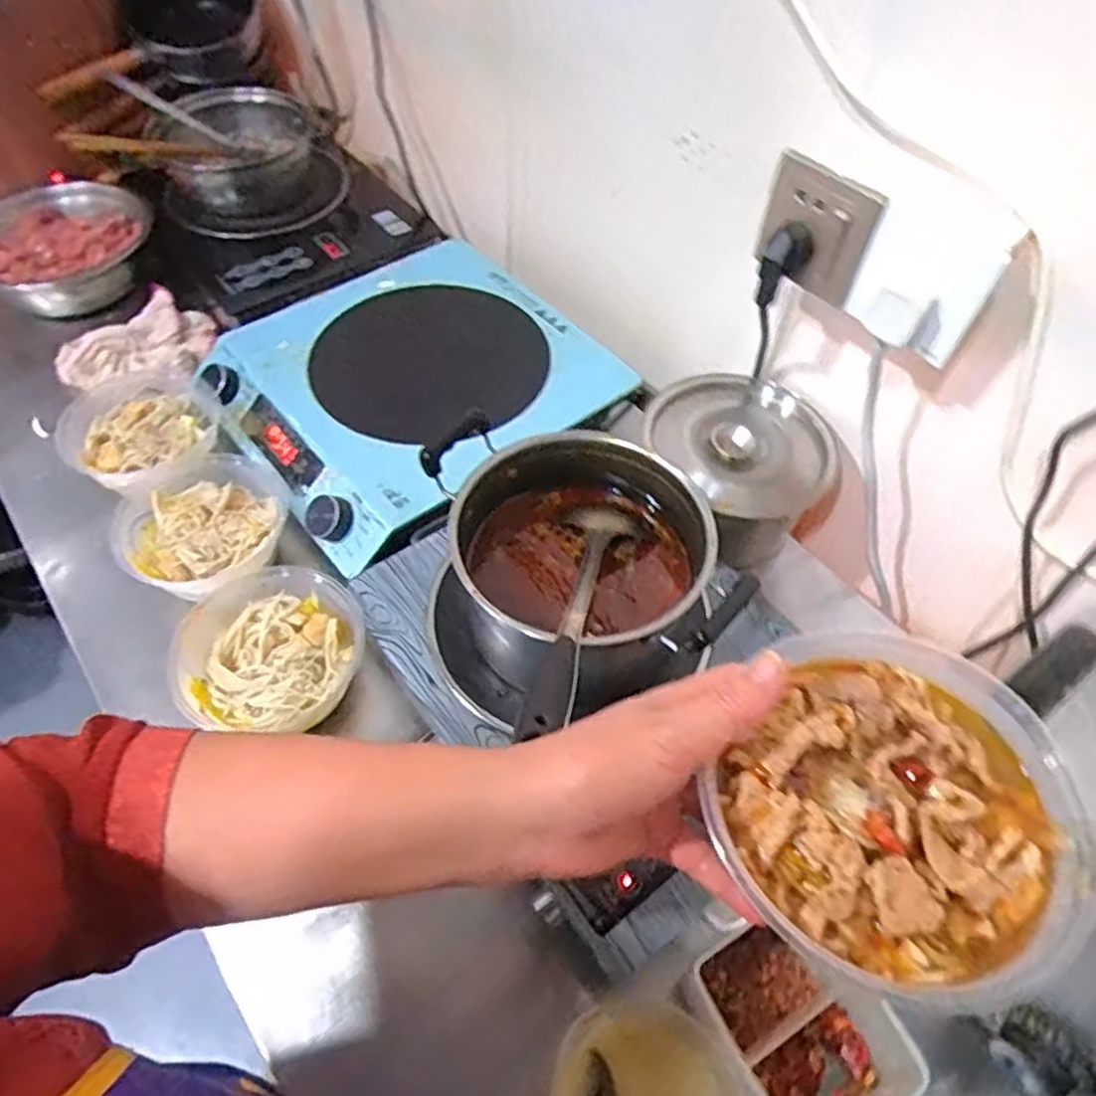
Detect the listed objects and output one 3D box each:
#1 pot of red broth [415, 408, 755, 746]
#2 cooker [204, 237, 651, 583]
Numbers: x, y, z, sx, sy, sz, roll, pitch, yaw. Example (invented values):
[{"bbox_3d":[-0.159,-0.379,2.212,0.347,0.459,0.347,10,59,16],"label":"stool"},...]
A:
[{"bbox_3d":[0.016,0.023,0.557,0.196,0.130,0.191,1,54,-1],"label":"pot of red broth"},{"bbox_3d":[-0.141,-0.171,0.791,0.357,0.068,0.325,-34,62,-23],"label":"cooker"}]

